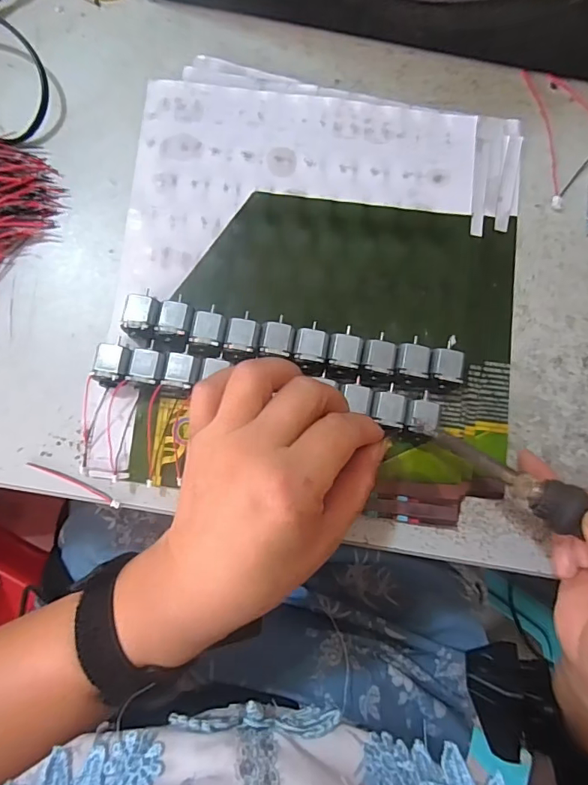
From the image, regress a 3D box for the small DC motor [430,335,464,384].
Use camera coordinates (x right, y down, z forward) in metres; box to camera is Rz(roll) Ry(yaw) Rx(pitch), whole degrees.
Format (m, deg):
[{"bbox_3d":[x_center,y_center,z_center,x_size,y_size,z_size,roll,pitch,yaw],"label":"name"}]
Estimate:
[{"bbox_3d":[0.088,-0.020,0.276,0.018,0.016,0.031,9,82,-1],"label":"small DC motor"}]

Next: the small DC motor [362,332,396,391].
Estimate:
[{"bbox_3d":[0.048,-0.018,0.273,0.018,0.014,0.030,3,82,-2],"label":"small DC motor"}]

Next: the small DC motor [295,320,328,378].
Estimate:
[{"bbox_3d":[0.010,-0.025,0.271,0.018,0.014,0.030,8,82,-1],"label":"small DC motor"}]

